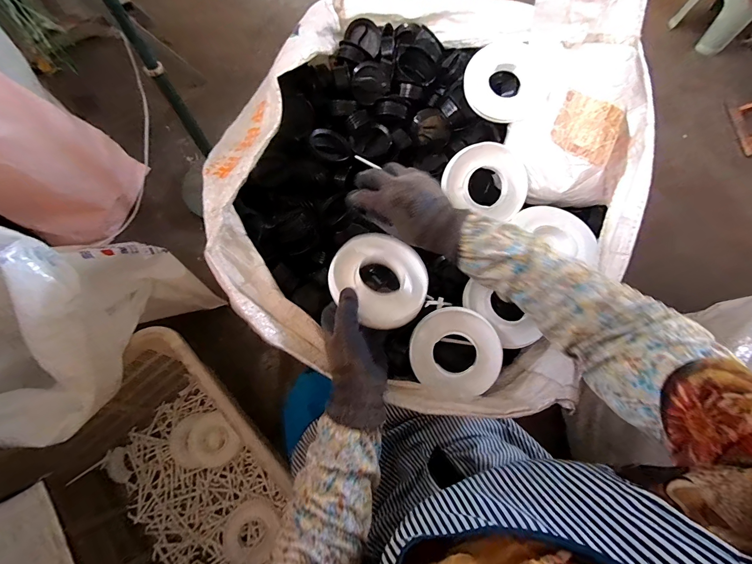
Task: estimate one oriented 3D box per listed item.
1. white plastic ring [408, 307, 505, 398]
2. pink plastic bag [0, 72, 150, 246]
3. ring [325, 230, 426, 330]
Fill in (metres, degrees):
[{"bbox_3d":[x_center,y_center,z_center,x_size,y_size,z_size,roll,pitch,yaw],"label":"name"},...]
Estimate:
[{"bbox_3d":[0.113,0.098,0.469,0.127,0.009,0.117,-2,79,12],"label":"white plastic ring"},{"bbox_3d":[-0.926,-0.367,0.849,0.239,0.572,0.309,0,67,0],"label":"pink plastic bag"},{"bbox_3d":[0.004,-0.003,0.448,0.127,0.030,0.127,7,64,-15],"label":"ring"}]

